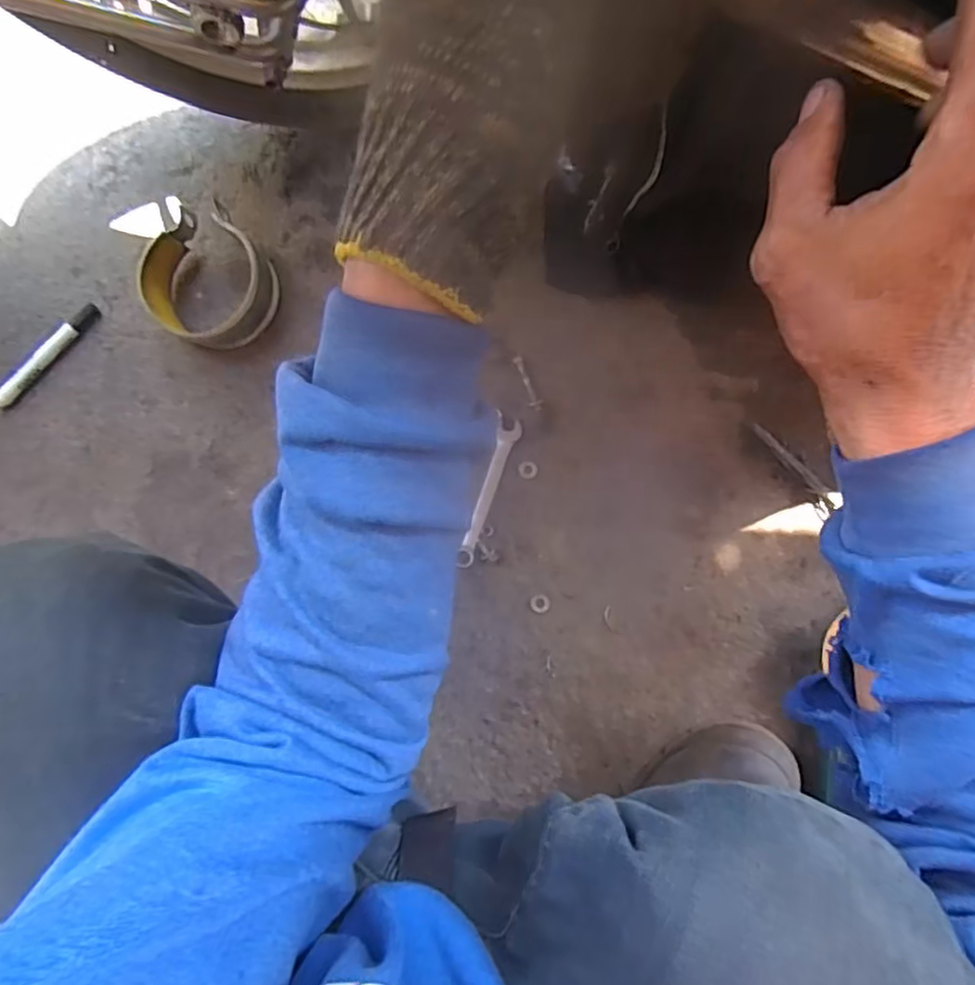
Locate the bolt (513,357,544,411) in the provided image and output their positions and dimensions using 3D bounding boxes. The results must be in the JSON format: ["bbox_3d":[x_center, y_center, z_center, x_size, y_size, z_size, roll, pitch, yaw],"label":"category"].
[{"bbox_3d":[0.037,-0.102,0.591,0.012,0.010,0.055,-23,84,4],"label":"bolt"}]

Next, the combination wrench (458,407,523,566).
[{"bbox_3d":[0.002,-0.001,0.587,0.021,0.012,0.142,17,88,7],"label":"combination wrench"}]

